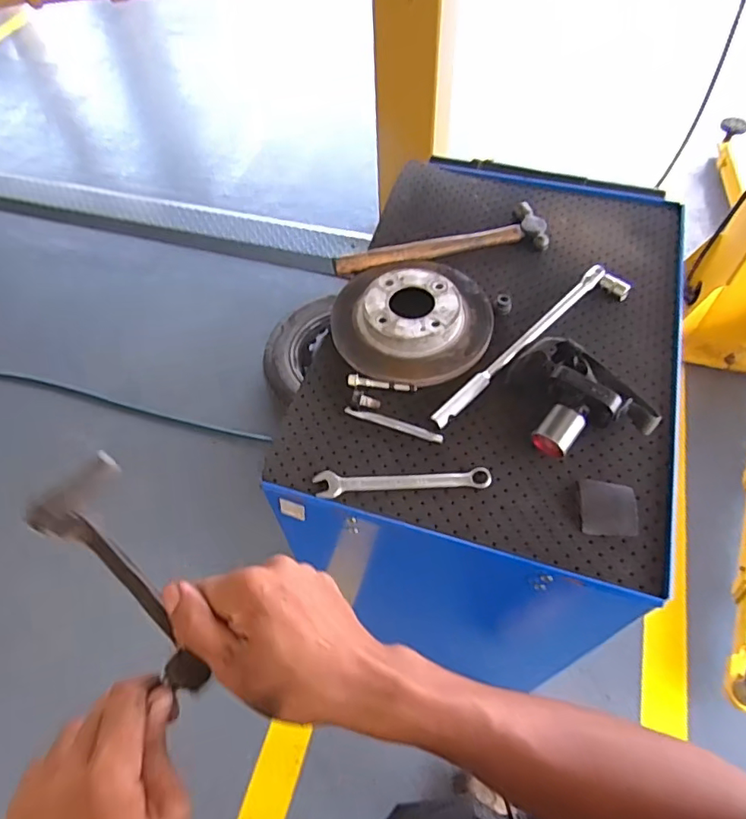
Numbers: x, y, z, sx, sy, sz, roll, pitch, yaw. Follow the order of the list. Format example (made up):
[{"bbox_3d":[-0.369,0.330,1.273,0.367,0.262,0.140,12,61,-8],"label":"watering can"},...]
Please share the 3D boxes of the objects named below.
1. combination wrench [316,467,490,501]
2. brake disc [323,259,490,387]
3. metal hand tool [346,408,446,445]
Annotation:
[{"bbox_3d":[0.034,0.085,0.650,0.203,0.011,0.033,-1,57,2],"label":"combination wrench"},{"bbox_3d":[0.052,-0.128,0.770,0.218,0.046,0.201,-1,57,2],"label":"brake disc"},{"bbox_3d":[0.026,0.019,0.692,0.127,0.005,0.013,18,59,14],"label":"metal hand tool"}]

